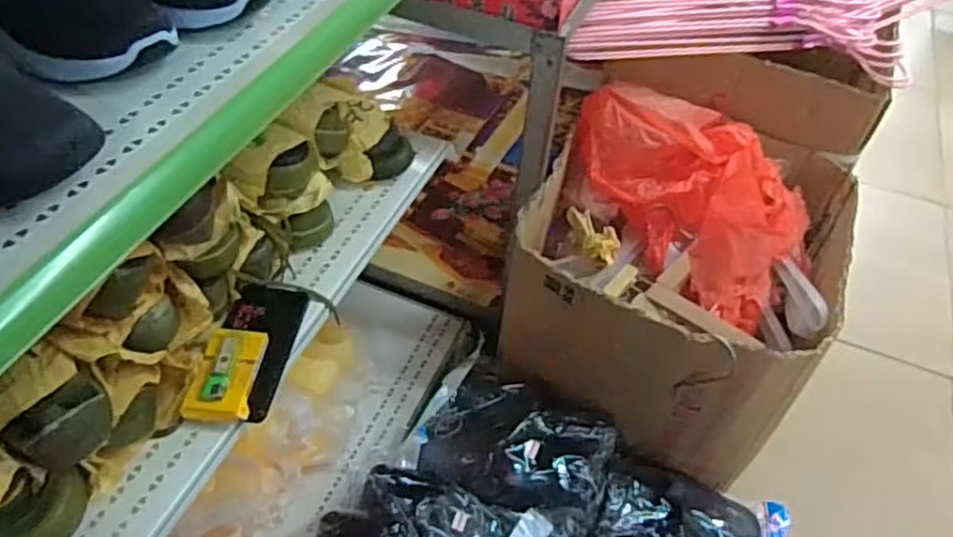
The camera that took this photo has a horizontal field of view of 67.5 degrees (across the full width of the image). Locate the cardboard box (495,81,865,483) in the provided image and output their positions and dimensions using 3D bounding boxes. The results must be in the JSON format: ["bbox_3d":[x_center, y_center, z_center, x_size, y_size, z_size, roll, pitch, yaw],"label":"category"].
[{"bbox_3d":[0.300,-0.001,1.099,0.417,0.366,0.434,20,49,13],"label":"cardboard box"}]

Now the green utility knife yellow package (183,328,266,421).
[{"bbox_3d":[-0.247,0.103,0.708,0.062,0.024,0.093,5,47,0],"label":"green utility knife yellow package"}]

